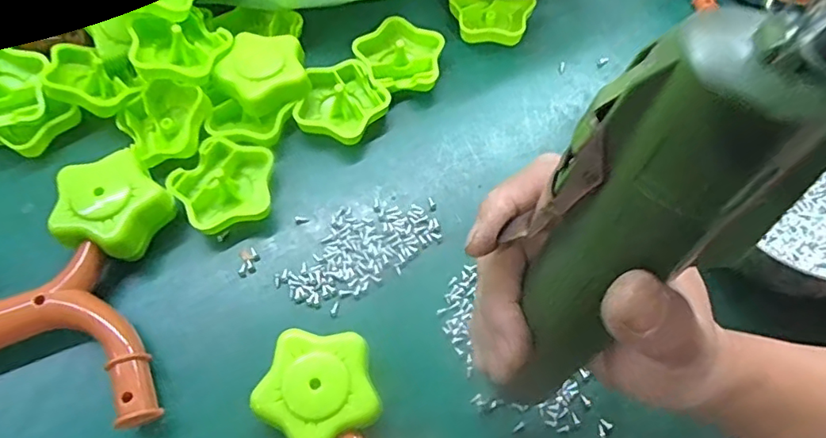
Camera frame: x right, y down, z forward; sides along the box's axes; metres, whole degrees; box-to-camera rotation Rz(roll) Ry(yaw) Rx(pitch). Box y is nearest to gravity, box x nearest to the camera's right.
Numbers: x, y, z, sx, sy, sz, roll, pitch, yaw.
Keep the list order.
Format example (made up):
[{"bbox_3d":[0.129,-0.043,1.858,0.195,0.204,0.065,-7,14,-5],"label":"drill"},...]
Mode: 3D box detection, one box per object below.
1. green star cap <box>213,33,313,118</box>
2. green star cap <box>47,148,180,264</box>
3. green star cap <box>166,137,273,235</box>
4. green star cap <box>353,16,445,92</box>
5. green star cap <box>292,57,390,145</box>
[{"bbox_3d":[-0.107,-0.107,0.396,0.061,0.019,0.057,-25,66,-14],"label":"green star cap"},{"bbox_3d":[-0.185,-0.007,0.340,0.063,0.032,0.060,-20,65,-12],"label":"green star cap"},{"bbox_3d":[-0.127,-0.022,0.367,0.062,0.019,0.065,-4,62,-4],"label":"green star cap"},{"bbox_3d":[-0.012,-0.126,0.429,0.065,0.022,0.062,10,62,4],"label":"green star cap"},{"bbox_3d":[-0.049,-0.086,0.402,0.062,0.021,0.066,9,62,3],"label":"green star cap"}]

